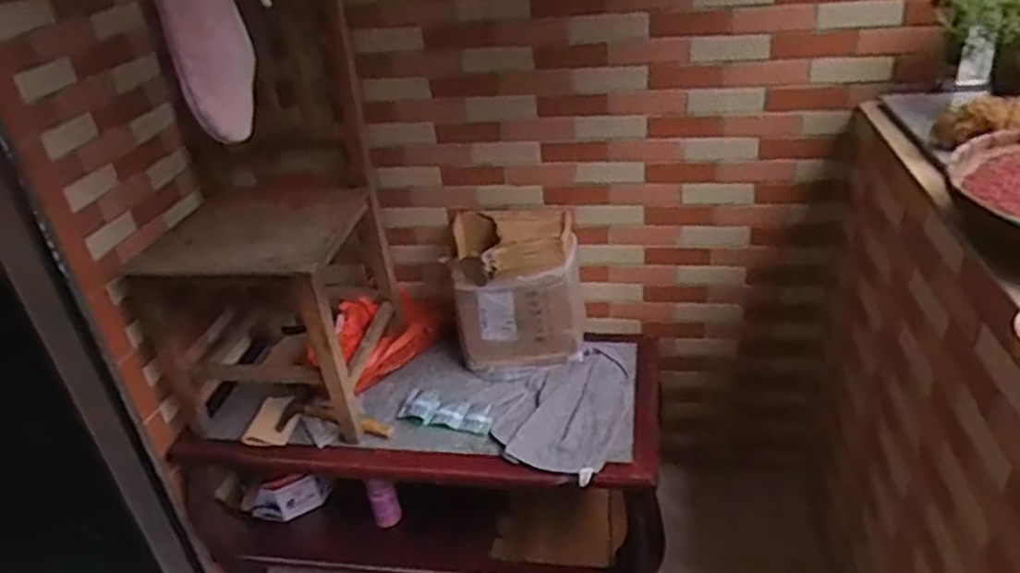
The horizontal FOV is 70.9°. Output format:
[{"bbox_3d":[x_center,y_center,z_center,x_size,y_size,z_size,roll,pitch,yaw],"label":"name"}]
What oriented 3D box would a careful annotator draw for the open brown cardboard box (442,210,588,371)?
[{"bbox_3d":[0.021,0.001,1.623,0.280,0.313,0.231,-2,31,7],"label":"open brown cardboard box"}]

